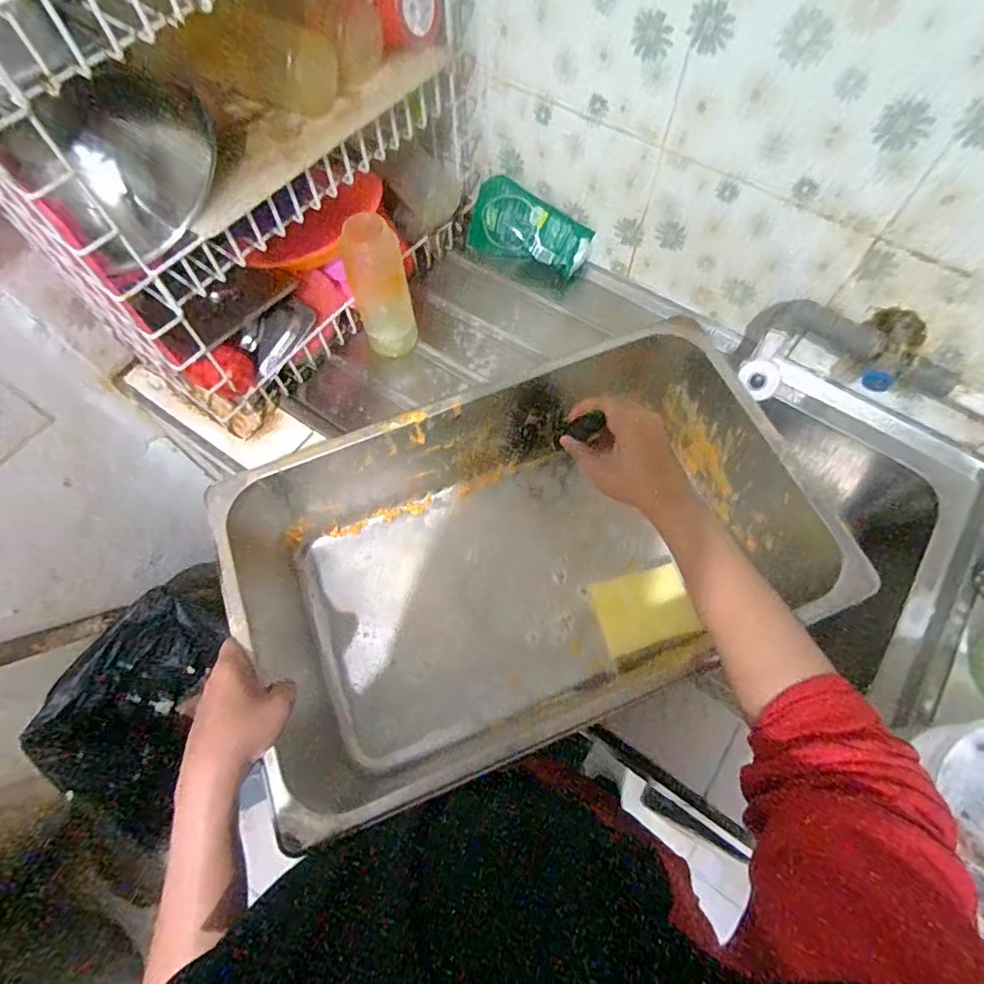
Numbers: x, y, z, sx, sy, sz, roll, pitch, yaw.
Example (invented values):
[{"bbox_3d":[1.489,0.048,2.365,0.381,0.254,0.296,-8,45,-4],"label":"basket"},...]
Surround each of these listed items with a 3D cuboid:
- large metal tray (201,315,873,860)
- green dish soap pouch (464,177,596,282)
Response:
[{"bbox_3d":[0.022,0.069,0.563,0.537,0.151,0.332,-25,68,-9],"label":"large metal tray"},{"bbox_3d":[0.055,-0.381,0.798,0.179,0.105,0.045,26,36,10],"label":"green dish soap pouch"}]

